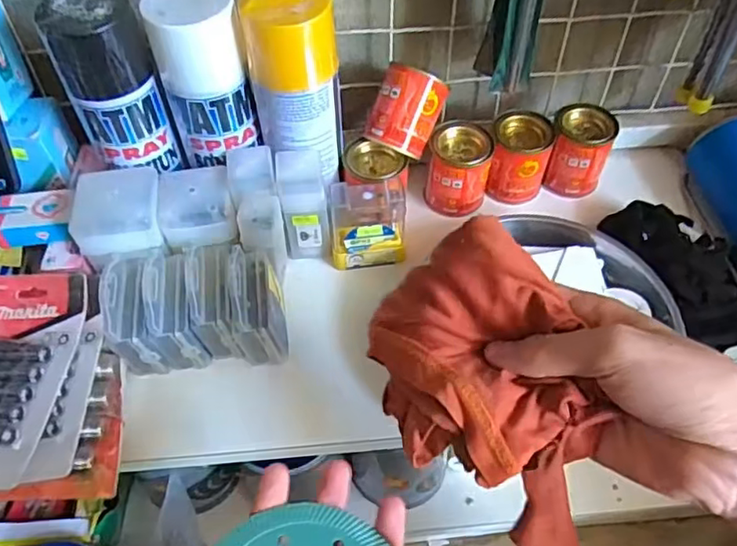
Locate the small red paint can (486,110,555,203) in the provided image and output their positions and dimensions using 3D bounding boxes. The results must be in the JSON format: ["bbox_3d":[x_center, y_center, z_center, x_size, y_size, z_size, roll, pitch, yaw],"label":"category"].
[{"bbox_3d":[0.137,-0.103,0.553,0.049,0.066,0.049,14,51,13],"label":"small red paint can"}]

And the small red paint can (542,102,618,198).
[{"bbox_3d":[0.192,-0.111,0.557,0.051,0.067,0.048,-1,50,1],"label":"small red paint can"}]

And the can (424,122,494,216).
[{"bbox_3d":[0.081,-0.093,0.549,0.054,0.069,0.056,-1,50,1],"label":"can"}]

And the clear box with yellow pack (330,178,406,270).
[{"bbox_3d":[0.000,-0.043,0.507,0.061,0.072,0.038,-3,50,-1],"label":"clear box with yellow pack"}]

